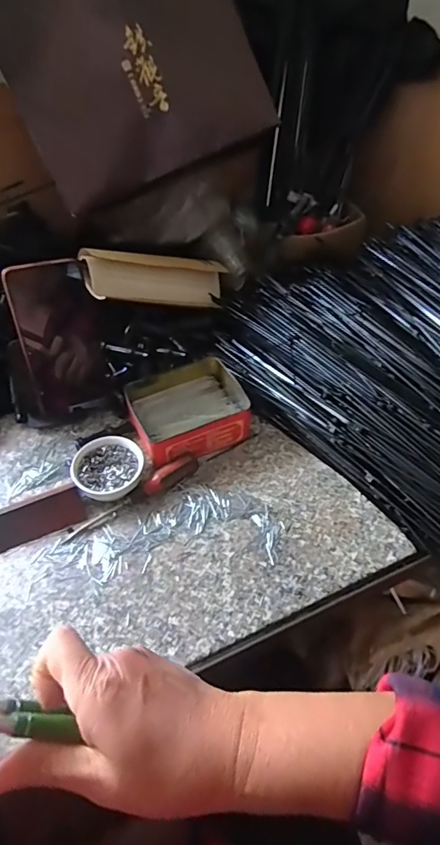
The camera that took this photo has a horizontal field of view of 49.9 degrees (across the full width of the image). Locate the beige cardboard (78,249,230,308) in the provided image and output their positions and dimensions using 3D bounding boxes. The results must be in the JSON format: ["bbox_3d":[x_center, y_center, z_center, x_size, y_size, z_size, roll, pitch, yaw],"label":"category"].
[{"bbox_3d":[-0.083,-0.187,0.641,0.205,0.063,0.058,-6,44,-36],"label":"beige cardboard"}]

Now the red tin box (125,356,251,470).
[{"bbox_3d":[-0.032,-0.015,0.540,0.131,0.041,0.110,-19,51,-14],"label":"red tin box"}]

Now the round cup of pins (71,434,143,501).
[{"bbox_3d":[-0.117,0.050,0.498,0.069,0.029,0.071,-1,49,1],"label":"round cup of pins"}]

